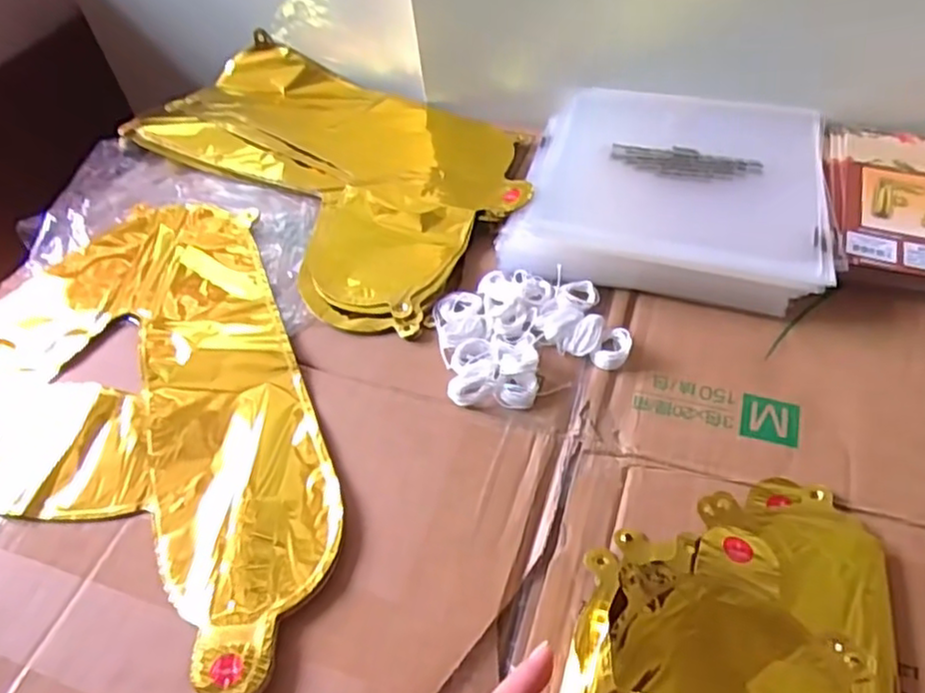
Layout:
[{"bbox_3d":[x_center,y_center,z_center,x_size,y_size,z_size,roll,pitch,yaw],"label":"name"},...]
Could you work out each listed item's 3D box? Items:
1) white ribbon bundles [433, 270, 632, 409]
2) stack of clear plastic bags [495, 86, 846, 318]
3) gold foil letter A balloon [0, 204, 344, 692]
[{"bbox_3d":[0.043,-0.014,0.471,0.117,0.016,0.113,-11,50,-3],"label":"white ribbon bundles"},{"bbox_3d":[0.163,-0.125,0.542,0.224,0.035,0.215,7,51,12],"label":"stack of clear plastic bags"},{"bbox_3d":[-0.260,0.022,0.476,0.397,0.015,0.360,1,50,7],"label":"gold foil letter A balloon"}]

